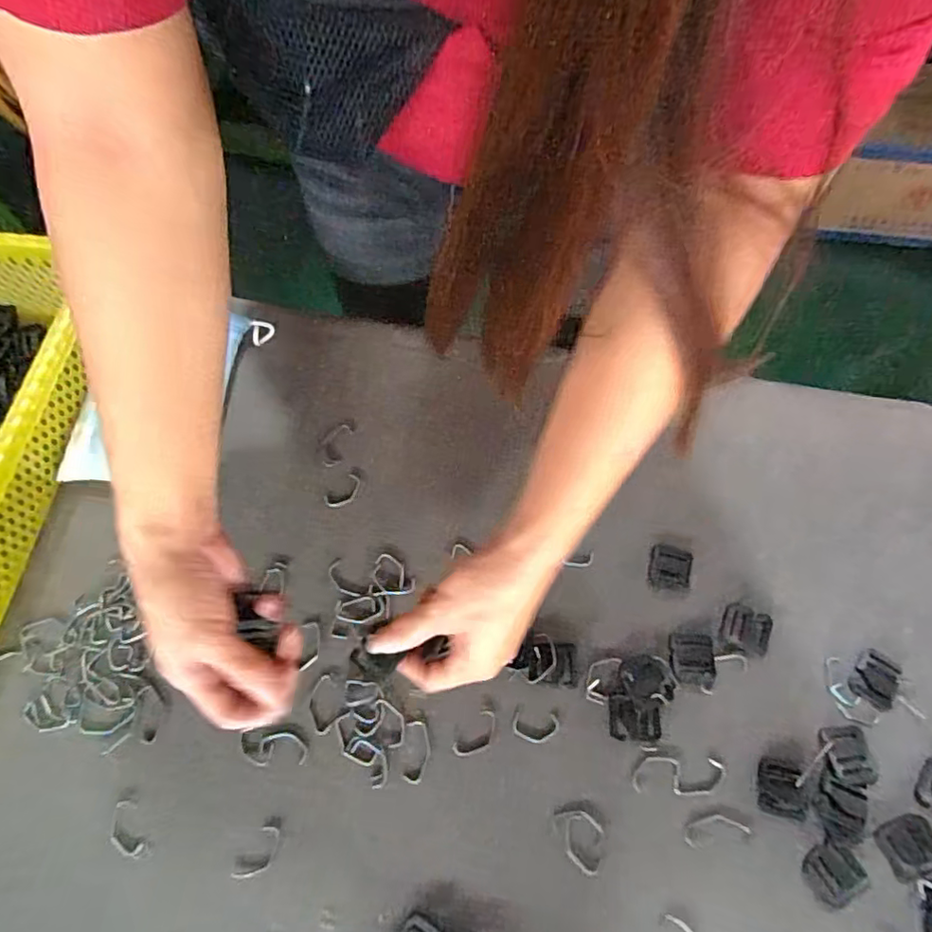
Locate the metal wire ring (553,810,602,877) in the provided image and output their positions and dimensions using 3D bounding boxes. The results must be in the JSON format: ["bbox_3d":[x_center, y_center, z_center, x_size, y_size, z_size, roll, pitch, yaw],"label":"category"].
[{"bbox_3d":[0.077,0.242,0.375,0.027,0.004,0.038,-15,68,-6],"label":"metal wire ring"}]

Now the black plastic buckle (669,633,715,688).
[{"bbox_3d":[0.161,0.138,0.412,0.029,0.006,0.035,3,67,1],"label":"black plastic buckle"}]

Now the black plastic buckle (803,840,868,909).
[{"bbox_3d":[0.231,0.258,0.363,0.034,0.004,0.030,-33,71,-13],"label":"black plastic buckle"}]

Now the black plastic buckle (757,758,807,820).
[{"bbox_3d":[0.210,0.215,0.385,0.030,0.004,0.033,11,67,4],"label":"black plastic buckle"}]

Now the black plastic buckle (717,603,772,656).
[{"bbox_3d":[0.204,0.118,0.421,0.035,0.004,0.030,22,69,9],"label":"black plastic buckle"}]

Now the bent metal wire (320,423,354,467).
[{"bbox_3d":[-0.110,-0.019,0.481,0.023,0.004,0.040,15,68,6],"label":"bent metal wire"}]

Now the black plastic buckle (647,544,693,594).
[{"bbox_3d":[0.154,0.078,0.439,0.031,0.004,0.034,15,68,6],"label":"black plastic buckle"}]

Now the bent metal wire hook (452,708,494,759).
[{"bbox_3d":[0.009,0.185,0.396,0.020,0.004,0.036,39,72,15],"label":"bent metal wire hook"}]

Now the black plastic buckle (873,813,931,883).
[{"bbox_3d":[0.284,0.242,0.369,0.039,0.004,0.031,-22,69,-9],"label":"black plastic buckle"}]

